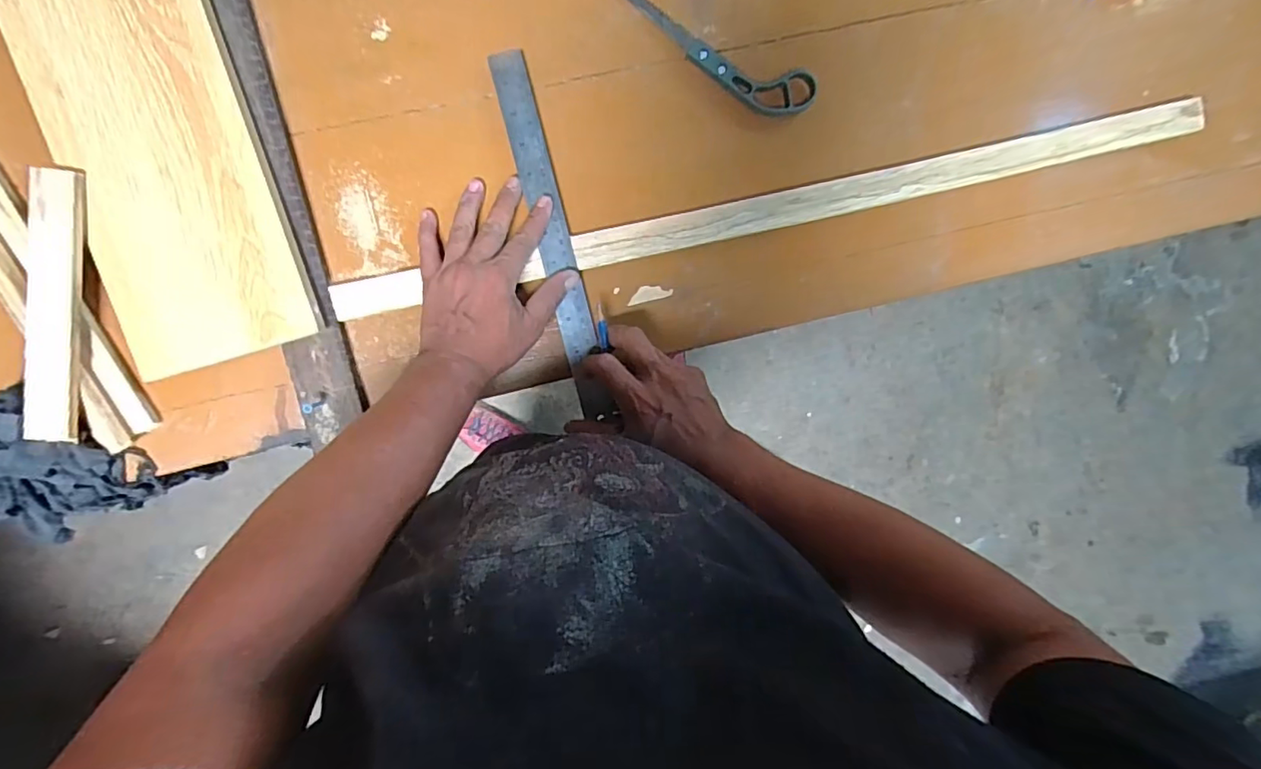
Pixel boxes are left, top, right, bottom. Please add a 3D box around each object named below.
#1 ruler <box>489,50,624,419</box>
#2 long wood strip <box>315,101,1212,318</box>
[{"bbox_3d":[-0.064,-0.123,0.484,0.032,0.007,0.310,-15,98,-8],"label":"ruler"},{"bbox_3d":[0.129,-0.157,0.497,0.779,0.011,0.031,-13,98,-2],"label":"long wood strip"}]

